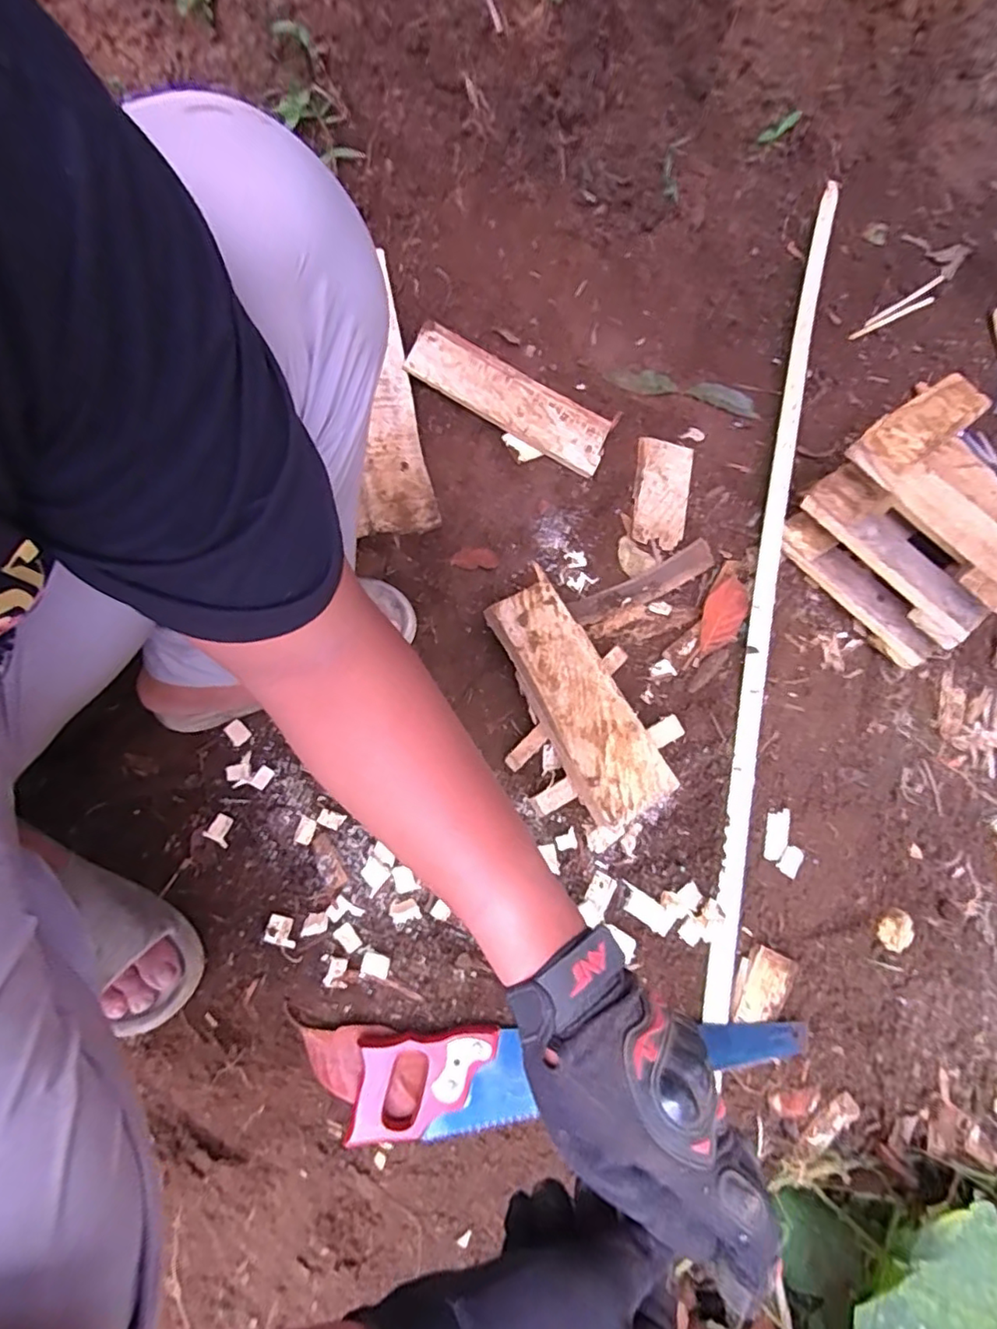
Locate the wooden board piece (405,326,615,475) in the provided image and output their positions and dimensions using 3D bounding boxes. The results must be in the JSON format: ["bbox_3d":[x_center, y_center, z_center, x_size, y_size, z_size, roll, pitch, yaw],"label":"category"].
[{"bbox_3d":[0.015,-0.359,0.817,0.281,0.019,0.086,28,90,-3],"label":"wooden board piece"}]

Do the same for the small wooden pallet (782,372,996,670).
[{"bbox_3d":[0.546,-0.181,0.742,0.242,0.188,0.243,-33,71,-17],"label":"small wooden pallet"}]

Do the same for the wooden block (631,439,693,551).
[{"bbox_3d":[0.223,-0.238,0.828,0.074,0.013,0.171,11,65,2],"label":"wooden block"}]

